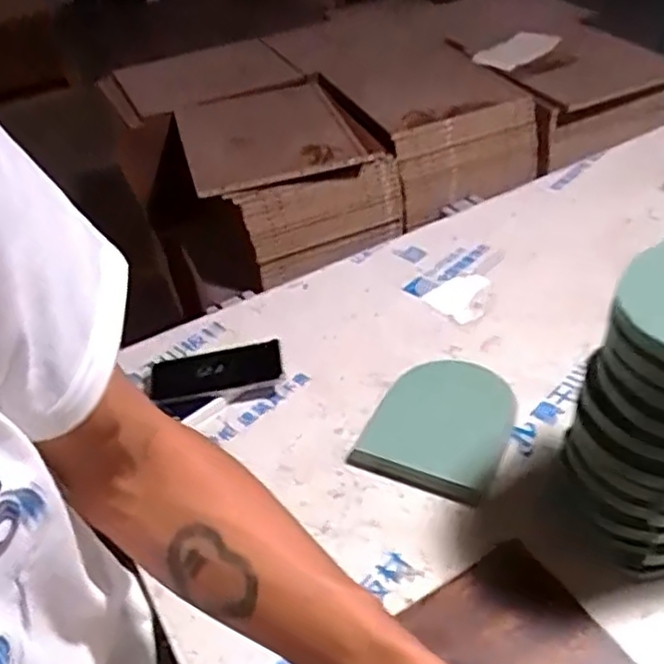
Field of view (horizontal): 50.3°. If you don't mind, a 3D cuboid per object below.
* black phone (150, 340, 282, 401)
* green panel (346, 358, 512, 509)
[{"bbox_3d":[-0.139,0.045,0.850,0.156,0.008,0.069,-8,45,3],"label":"black phone"},{"bbox_3d":[0.119,0.099,0.791,0.152,0.023,0.175,13,44,22],"label":"green panel"}]

